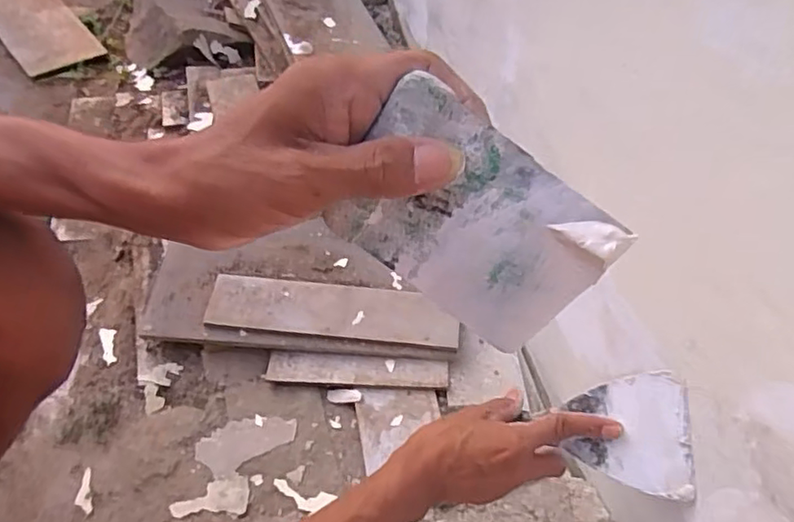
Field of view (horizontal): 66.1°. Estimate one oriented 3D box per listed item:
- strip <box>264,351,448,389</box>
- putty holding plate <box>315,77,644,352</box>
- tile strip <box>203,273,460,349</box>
[{"bbox_3d":[-0.044,0.117,0.664,0.196,0.010,0.032,6,53,-1],"label":"strip"},{"bbox_3d":[0.028,-0.013,0.249,0.104,0.078,0.006,37,33,-1],"label":"putty holding plate"},{"bbox_3d":[-0.073,0.055,0.691,0.279,0.009,0.067,6,53,3],"label":"tile strip"}]

